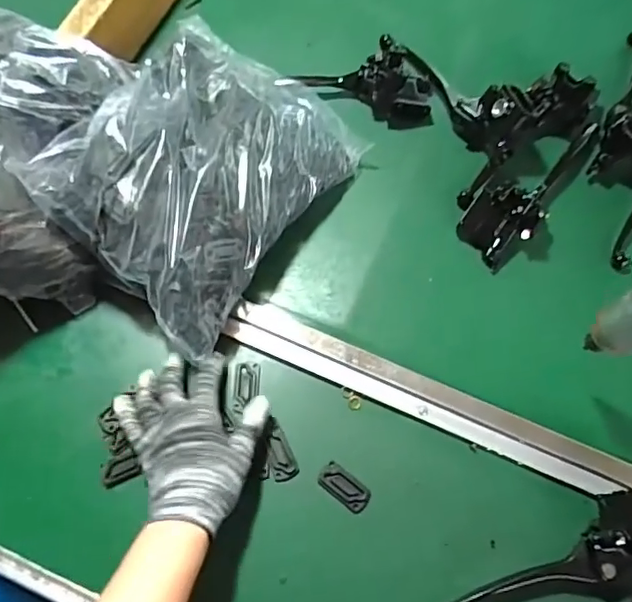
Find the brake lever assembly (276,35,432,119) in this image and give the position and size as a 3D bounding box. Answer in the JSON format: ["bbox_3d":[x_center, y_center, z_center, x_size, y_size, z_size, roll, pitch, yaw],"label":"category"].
[{"bbox_3d":[0.051,-0.251,0.637,0.180,0.059,0.073,5,70,1],"label":"brake lever assembly"}]

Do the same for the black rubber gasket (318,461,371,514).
[{"bbox_3d":[0.026,0.169,0.506,0.050,0.004,0.025,36,73,11],"label":"black rubber gasket"}]

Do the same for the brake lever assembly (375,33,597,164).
[{"bbox_3d":[0.199,-0.247,0.634,0.141,0.067,0.210,-42,76,-15],"label":"brake lever assembly"}]

